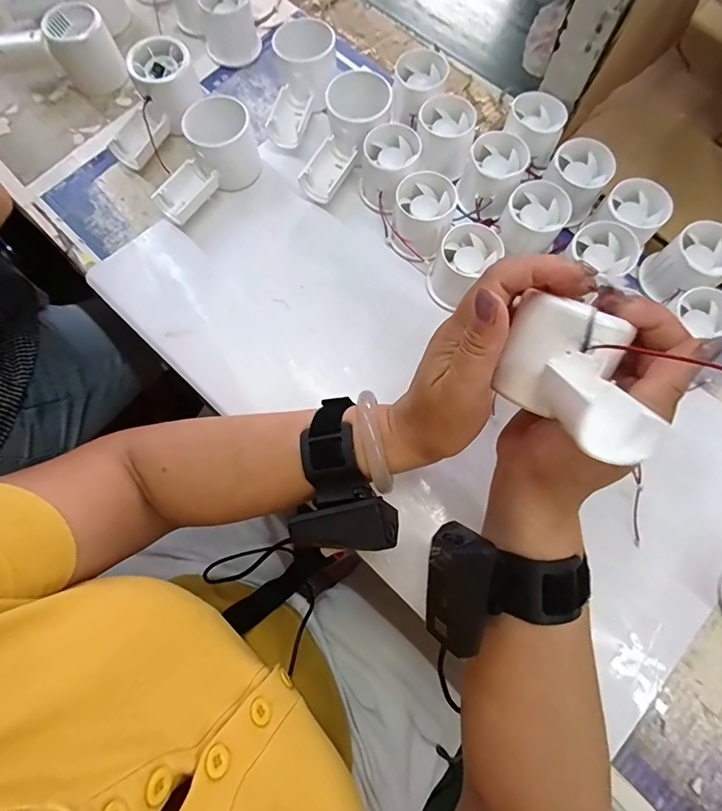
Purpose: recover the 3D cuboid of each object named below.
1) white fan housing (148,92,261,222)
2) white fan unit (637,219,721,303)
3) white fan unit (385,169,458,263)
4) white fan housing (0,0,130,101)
[{"bbox_3d":[-0.147,-0.228,0.399,0.115,0.052,0.057,-40,77,-10],"label":"white fan housing"},{"bbox_3d":[0.278,-0.119,0.365,0.059,0.046,0.052,-34,76,-9],"label":"white fan unit"},{"bbox_3d":[0.054,-0.167,0.381,0.052,0.047,0.057,0,74,1],"label":"white fan unit"},{"bbox_3d":[-0.304,-0.354,0.435,0.106,0.055,0.065,-35,76,-9],"label":"white fan housing"}]

